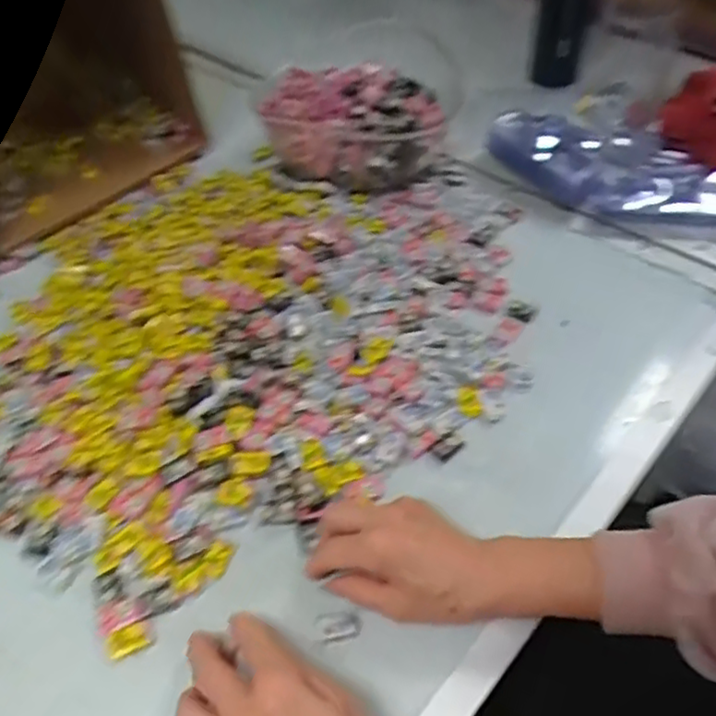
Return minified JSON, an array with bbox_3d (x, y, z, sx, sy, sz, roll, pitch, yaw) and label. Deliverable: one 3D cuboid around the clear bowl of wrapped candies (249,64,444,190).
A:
[{"bbox_3d":[-0.011,-0.271,0.739,0.208,0.075,0.187,32,60,27],"label":"clear bowl of wrapped candies"}]

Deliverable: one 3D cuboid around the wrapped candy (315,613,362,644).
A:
[{"bbox_3d":[-0.013,0.179,0.428,0.030,0.005,0.019,-3,51,2],"label":"wrapped candy"}]

